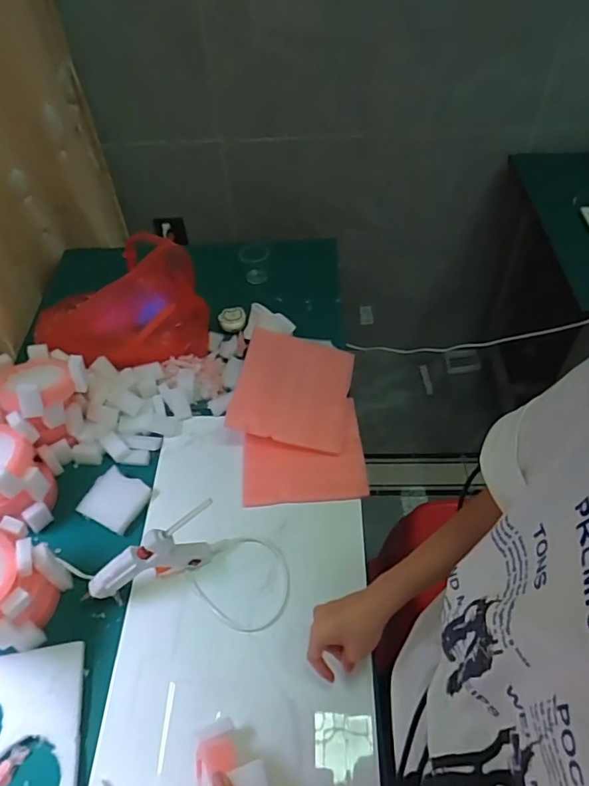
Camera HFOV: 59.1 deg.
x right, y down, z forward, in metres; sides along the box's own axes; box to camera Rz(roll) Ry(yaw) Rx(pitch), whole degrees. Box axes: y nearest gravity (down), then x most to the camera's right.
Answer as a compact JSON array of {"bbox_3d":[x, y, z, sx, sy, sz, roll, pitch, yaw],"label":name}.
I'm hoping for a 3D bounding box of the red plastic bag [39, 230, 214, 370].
[{"bbox_3d":[-0.300,-0.136,0.841,0.269,0.200,0.138,8,51,9],"label":"red plastic bag"}]

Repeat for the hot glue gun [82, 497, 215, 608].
[{"bbox_3d":[-0.170,0.201,0.627,0.162,0.102,0.026,-22,53,-14],"label":"hot glue gun"}]

